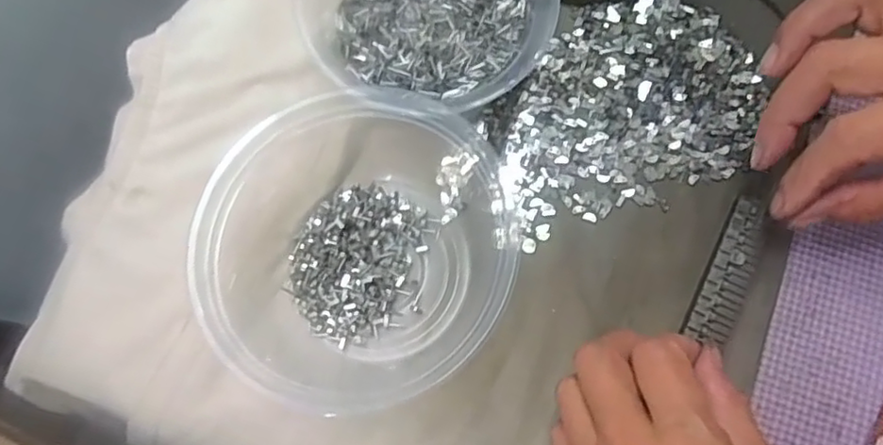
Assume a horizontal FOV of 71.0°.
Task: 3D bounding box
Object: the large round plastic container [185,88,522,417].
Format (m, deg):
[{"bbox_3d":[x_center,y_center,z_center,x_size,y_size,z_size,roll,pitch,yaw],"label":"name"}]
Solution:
[{"bbox_3d":[-0.045,0.015,0.280,0.157,0.051,0.148,-1,74,2],"label":"large round plastic container"}]

